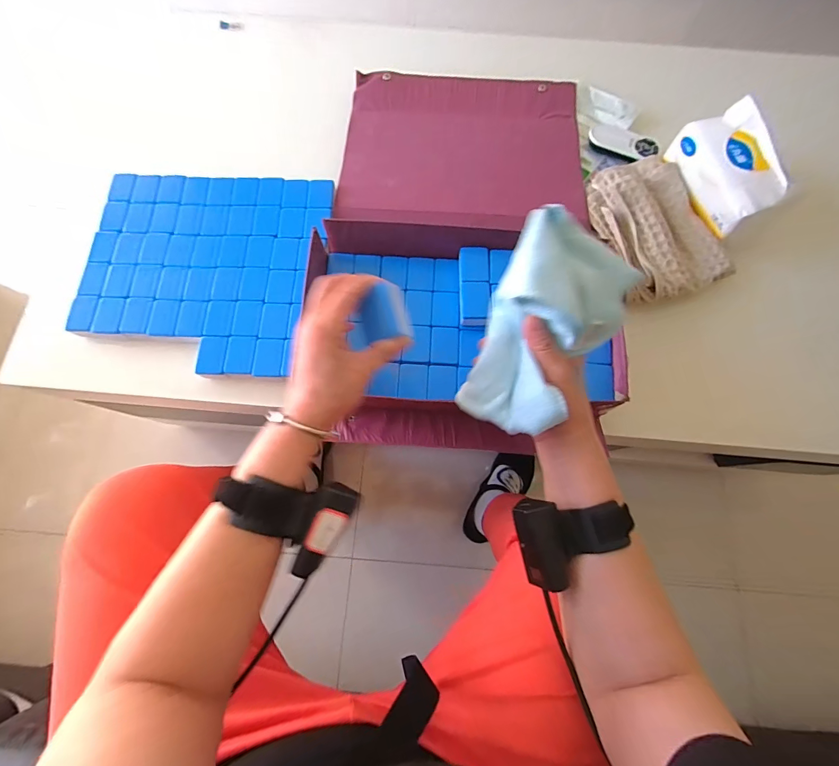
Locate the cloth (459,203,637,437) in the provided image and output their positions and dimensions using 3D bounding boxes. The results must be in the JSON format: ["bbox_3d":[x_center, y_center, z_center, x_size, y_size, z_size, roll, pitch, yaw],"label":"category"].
[{"bbox_3d":[0.101,-0.045,0.314,0.102,0.086,0.159,33,76,8],"label":"cloth"}]

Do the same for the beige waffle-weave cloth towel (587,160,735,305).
[{"bbox_3d":[0.340,-0.231,0.540,0.156,0.044,0.228,-15,75,-5],"label":"beige waffle-weave cloth towel"}]

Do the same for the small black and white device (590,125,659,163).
[{"bbox_3d":[0.325,-0.384,0.593,0.104,0.021,0.043,26,75,6],"label":"small black and white device"}]

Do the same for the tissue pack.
[{"bbox_3d":[0.434,-0.301,0.524,0.069,0.084,0.156,-15,75,-6],"label":"tissue pack"}]

